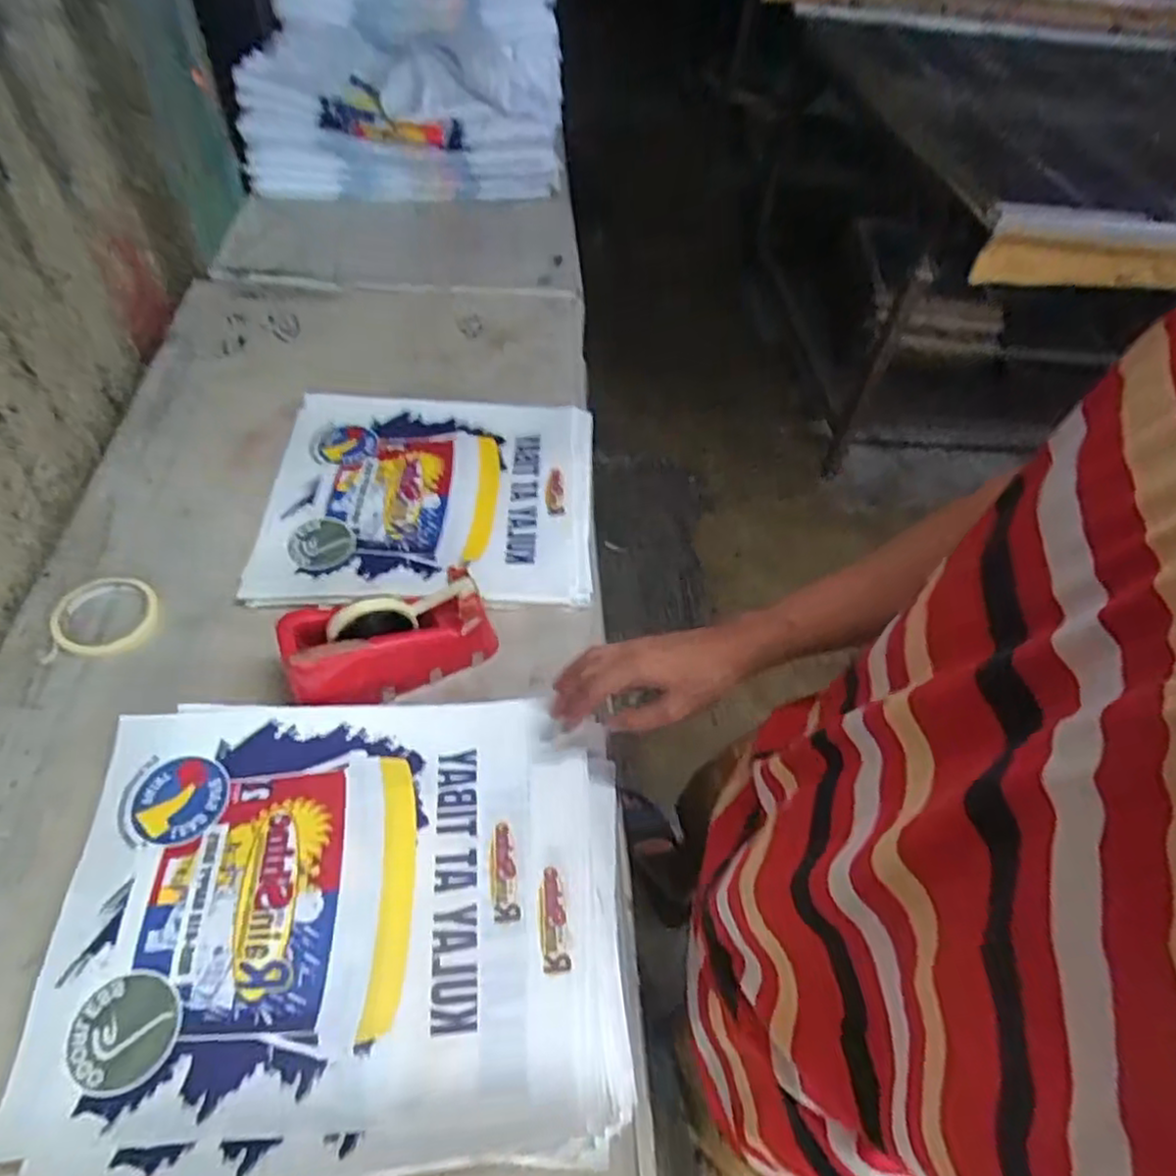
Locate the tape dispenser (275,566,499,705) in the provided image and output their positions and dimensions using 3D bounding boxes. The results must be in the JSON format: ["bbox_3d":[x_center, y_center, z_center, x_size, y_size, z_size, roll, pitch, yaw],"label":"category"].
[{"bbox_3d":[-0.188,0.050,0.672,0.196,0.092,0.071,-15,56,-17],"label":"tape dispenser"}]

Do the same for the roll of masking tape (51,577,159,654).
[{"bbox_3d":[-0.501,0.027,0.721,0.098,0.013,0.095,3,52,-4],"label":"roll of masking tape"}]

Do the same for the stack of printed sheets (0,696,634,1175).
[{"bbox_3d":[-0.185,0.258,0.555,0.438,0.056,0.352,-1,52,-7],"label":"stack of printed sheets"}]

